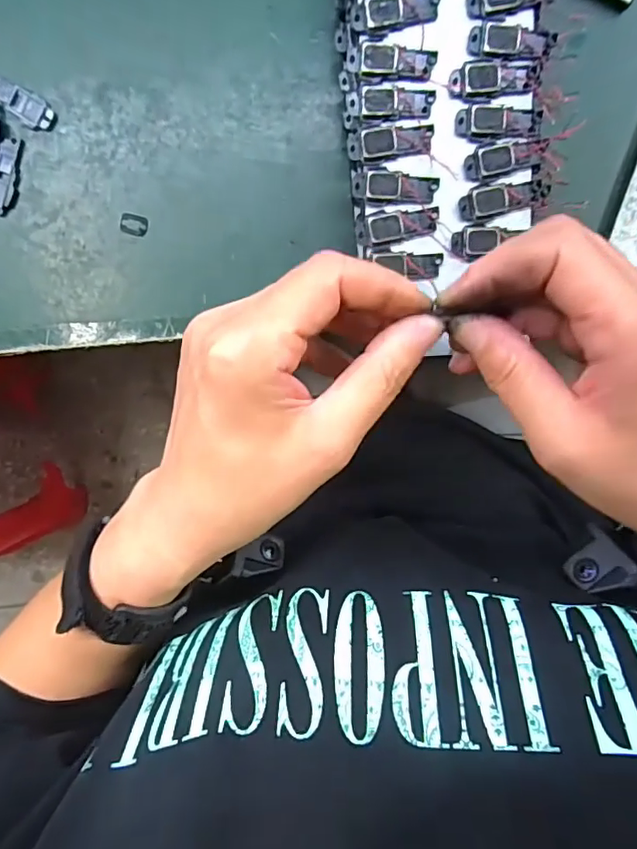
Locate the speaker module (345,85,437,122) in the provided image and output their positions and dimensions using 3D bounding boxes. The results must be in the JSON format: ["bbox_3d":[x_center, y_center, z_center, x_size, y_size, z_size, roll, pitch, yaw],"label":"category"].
[{"bbox_3d":[0.034,-0.149,0.250,0.040,0.004,0.015,-1,99,-1],"label":"speaker module"}]

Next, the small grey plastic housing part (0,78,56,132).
[{"bbox_3d":[-0.153,-0.167,0.280,0.033,0.004,0.015,36,97,-6],"label":"small grey plastic housing part"}]

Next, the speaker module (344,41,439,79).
[{"bbox_3d":[0.034,-0.166,0.246,0.040,0.004,0.014,4,99,-1],"label":"speaker module"}]

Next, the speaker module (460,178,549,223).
[{"bbox_3d":[0.090,-0.108,0.259,0.044,0.005,0.015,-11,99,1],"label":"speaker module"}]

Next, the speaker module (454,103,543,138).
[{"bbox_3d":[0.085,-0.142,0.252,0.040,0.004,0.014,1,99,-1],"label":"speaker module"}]

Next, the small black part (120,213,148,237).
[{"bbox_3d":[-0.101,-0.109,0.293,0.015,0.004,0.011,14,99,-3],"label":"small black part"}]

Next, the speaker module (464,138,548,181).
[{"bbox_3d":[0.089,-0.127,0.254,0.039,0.004,0.016,-17,99,2],"label":"speaker module"}]

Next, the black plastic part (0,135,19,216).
[{"bbox_3d":[-0.168,-0.132,0.284,0.011,0.004,0.040,21,98,-4],"label":"black plastic part"}]

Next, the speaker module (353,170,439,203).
[{"bbox_3d":[0.037,-0.113,0.256,0.039,0.004,0.013,5,99,-2],"label":"speaker module"}]

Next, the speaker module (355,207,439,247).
[{"bbox_3d":[0.038,-0.096,0.259,0.039,0.004,0.015,-12,99,1],"label":"speaker module"}]

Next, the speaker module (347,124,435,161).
[{"bbox_3d":[0.034,-0.132,0.251,0.039,0.005,0.015,-6,99,0],"label":"speaker module"}]

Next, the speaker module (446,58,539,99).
[{"bbox_3d":[0.082,-0.160,0.251,0.042,0.005,0.016,-6,99,0],"label":"speaker module"}]

